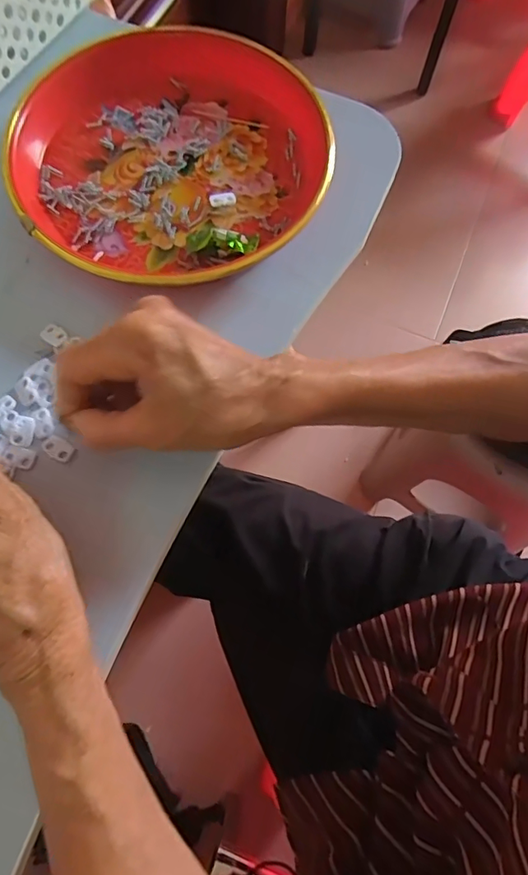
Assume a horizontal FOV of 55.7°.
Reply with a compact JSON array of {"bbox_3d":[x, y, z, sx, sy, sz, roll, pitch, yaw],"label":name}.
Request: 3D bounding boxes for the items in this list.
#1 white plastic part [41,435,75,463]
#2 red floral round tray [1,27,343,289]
[{"bbox_3d":[-0.122,0.006,0.295,0.020,0.004,0.012,30,72,8],"label":"white plastic part"},{"bbox_3d":[-0.064,-0.195,0.346,0.210,0.036,0.202,1,71,-2],"label":"red floral round tray"}]

